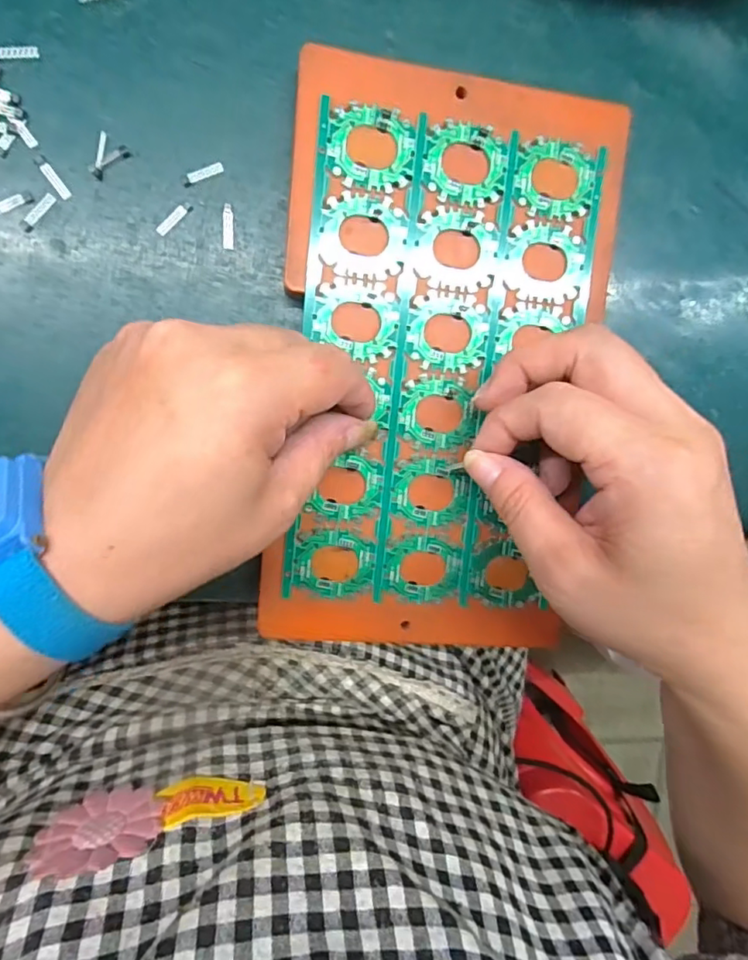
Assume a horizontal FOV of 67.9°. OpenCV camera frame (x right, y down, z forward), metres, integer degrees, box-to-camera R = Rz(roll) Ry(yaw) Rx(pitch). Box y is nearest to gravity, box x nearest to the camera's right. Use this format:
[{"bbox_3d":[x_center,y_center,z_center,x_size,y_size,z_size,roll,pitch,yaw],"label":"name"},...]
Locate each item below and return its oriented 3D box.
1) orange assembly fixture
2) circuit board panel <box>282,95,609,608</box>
[{"bbox_3d":[0.027,-0.046,0.239,0.134,0.007,0.239,7,96,-8],"label":"orange assembly fixture"},{"bbox_3d":[0.026,-0.045,0.237,0.118,0.004,0.201,8,96,-9],"label":"circuit board panel"}]

